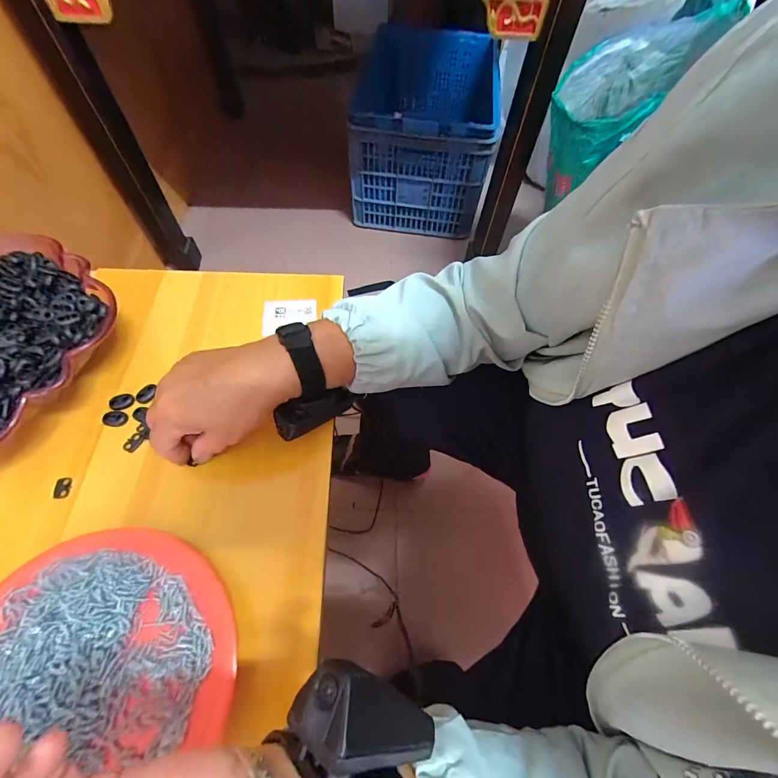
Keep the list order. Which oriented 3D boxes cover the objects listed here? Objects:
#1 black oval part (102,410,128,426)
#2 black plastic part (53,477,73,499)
[{"bbox_3d":[-0.261,0.028,0.355,0.022,0.004,0.015,7,60,1],"label":"black oval part"},{"bbox_3d":[-0.286,0.086,0.325,0.011,0.004,0.018,-1,61,-3],"label":"black plastic part"}]

